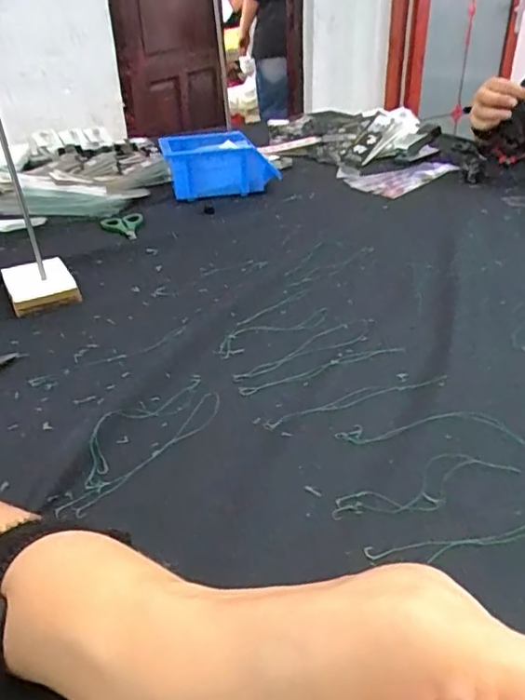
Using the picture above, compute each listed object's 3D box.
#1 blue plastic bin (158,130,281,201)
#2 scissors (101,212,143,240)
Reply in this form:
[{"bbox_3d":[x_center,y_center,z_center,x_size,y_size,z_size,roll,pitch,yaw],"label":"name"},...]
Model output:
[{"bbox_3d":[-0.076,-0.315,0.940,0.179,0.087,0.139,-11,33,-13],"label":"blue plastic bin"},{"bbox_3d":[-0.201,-0.177,0.809,0.060,0.007,0.097,-11,33,-13],"label":"scissors"}]

